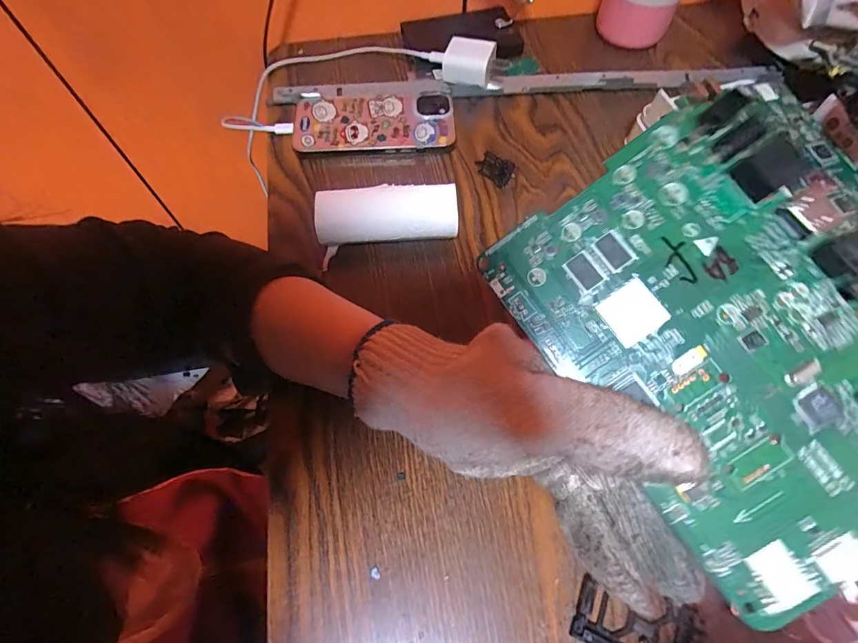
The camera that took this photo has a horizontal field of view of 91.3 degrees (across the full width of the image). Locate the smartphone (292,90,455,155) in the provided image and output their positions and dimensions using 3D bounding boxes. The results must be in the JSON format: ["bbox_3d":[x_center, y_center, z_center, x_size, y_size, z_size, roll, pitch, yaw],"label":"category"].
[{"bbox_3d":[-0.053,-0.189,0.392,0.147,0.012,0.075,-4,64,-2],"label":"smartphone"}]

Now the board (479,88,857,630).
[{"bbox_3d":[0.113,0.008,0.147,0.117,0.009,0.162,-36,81,6],"label":"board"}]

